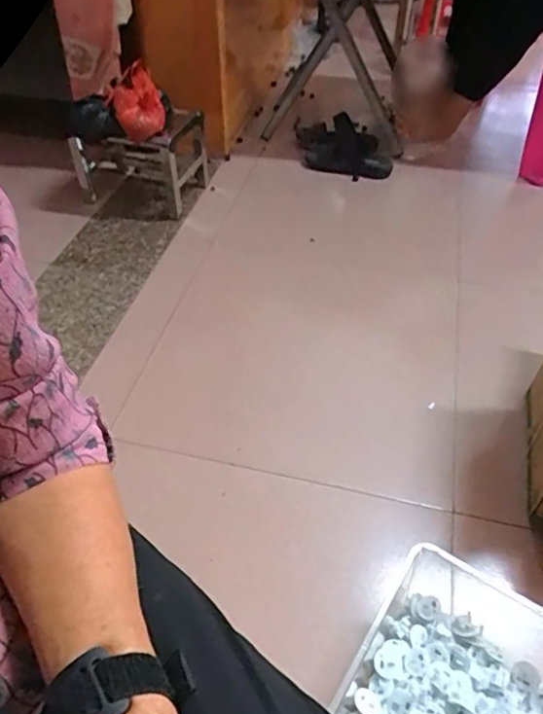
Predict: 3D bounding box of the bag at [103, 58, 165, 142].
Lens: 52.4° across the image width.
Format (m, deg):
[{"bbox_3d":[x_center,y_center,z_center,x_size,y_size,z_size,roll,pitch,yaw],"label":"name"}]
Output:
[{"bbox_3d":[-0.317,-0.608,1.331,0.115,0.107,0.161,-33,55,-27],"label":"bag"}]

